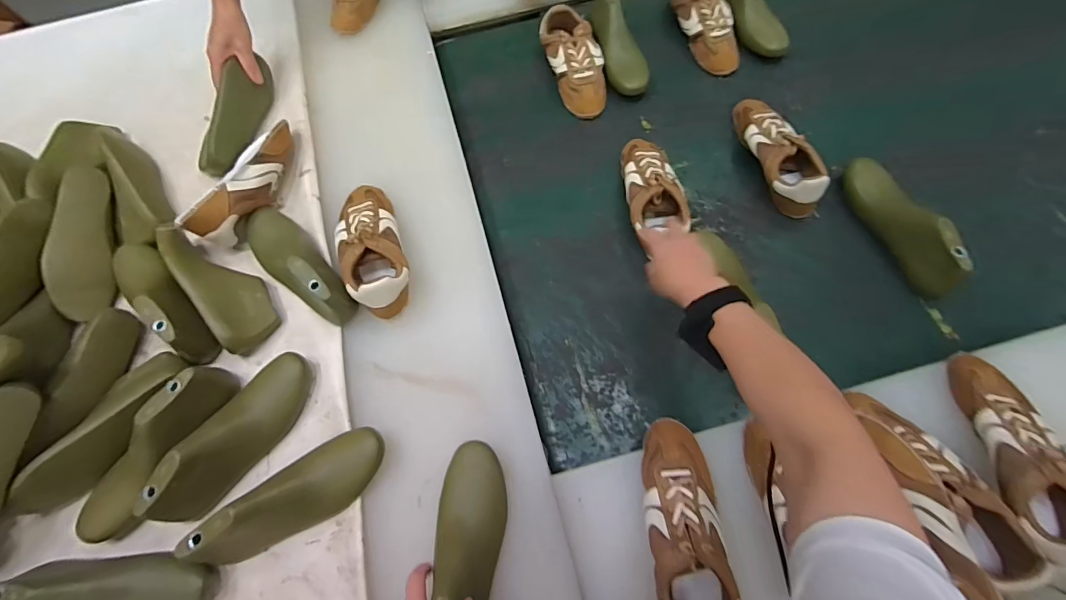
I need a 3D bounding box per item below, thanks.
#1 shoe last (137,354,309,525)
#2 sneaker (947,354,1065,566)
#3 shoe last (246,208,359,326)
[{"bbox_3d":[-0.366,0.165,0.558,0.066,0.071,0.226,27,72,13],"label":"shoe last"},{"bbox_3d":[0.548,0.165,0.519,0.093,0.078,0.209,-12,68,-2],"label":"sneaker"},{"bbox_3d":[-0.348,-0.060,0.656,0.238,0.075,0.074,40,75,17],"label":"shoe last"}]

